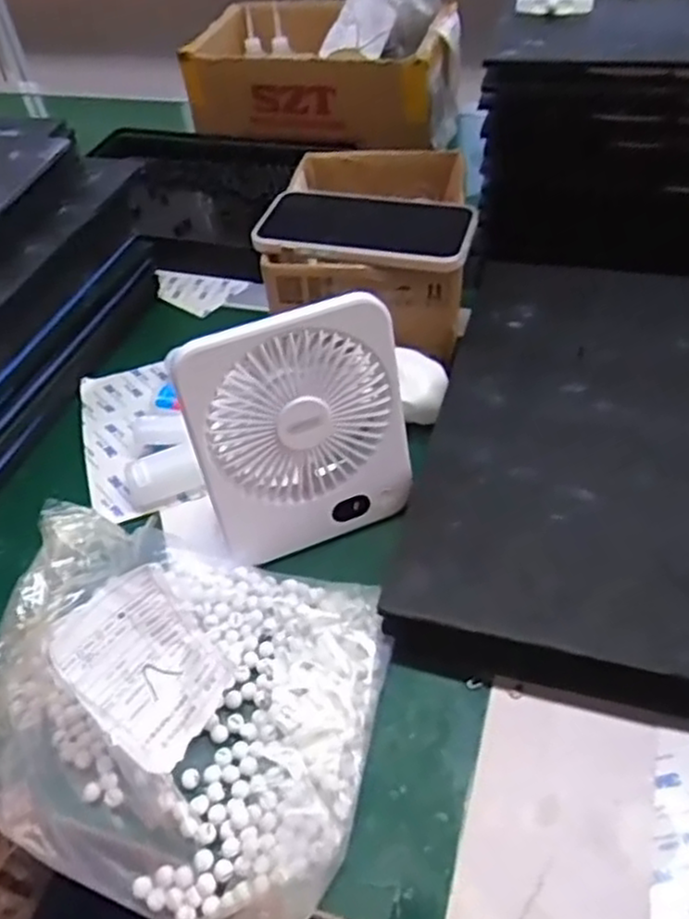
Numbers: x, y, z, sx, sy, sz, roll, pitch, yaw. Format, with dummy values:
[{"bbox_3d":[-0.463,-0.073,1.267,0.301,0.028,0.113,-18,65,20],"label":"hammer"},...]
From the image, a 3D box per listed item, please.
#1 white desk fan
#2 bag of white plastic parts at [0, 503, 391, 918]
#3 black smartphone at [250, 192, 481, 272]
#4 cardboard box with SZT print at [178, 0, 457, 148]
[{"bbox_3d":[-0.025,-0.014,0.452,0.130,0.151,0.042,-20,47,-13],"label":"white desk fan"},{"bbox_3d":[-0.103,0.122,0.395,0.240,0.066,0.212,15,50,20],"label":"bag of white plastic parts"},{"bbox_3d":[0.015,-0.180,0.571,0.171,0.013,0.090,10,48,15],"label":"black smartphone"},{"bbox_3d":[-0.038,-0.456,0.864,0.277,0.100,0.170,11,48,16],"label":"cardboard box with SZT print"}]

